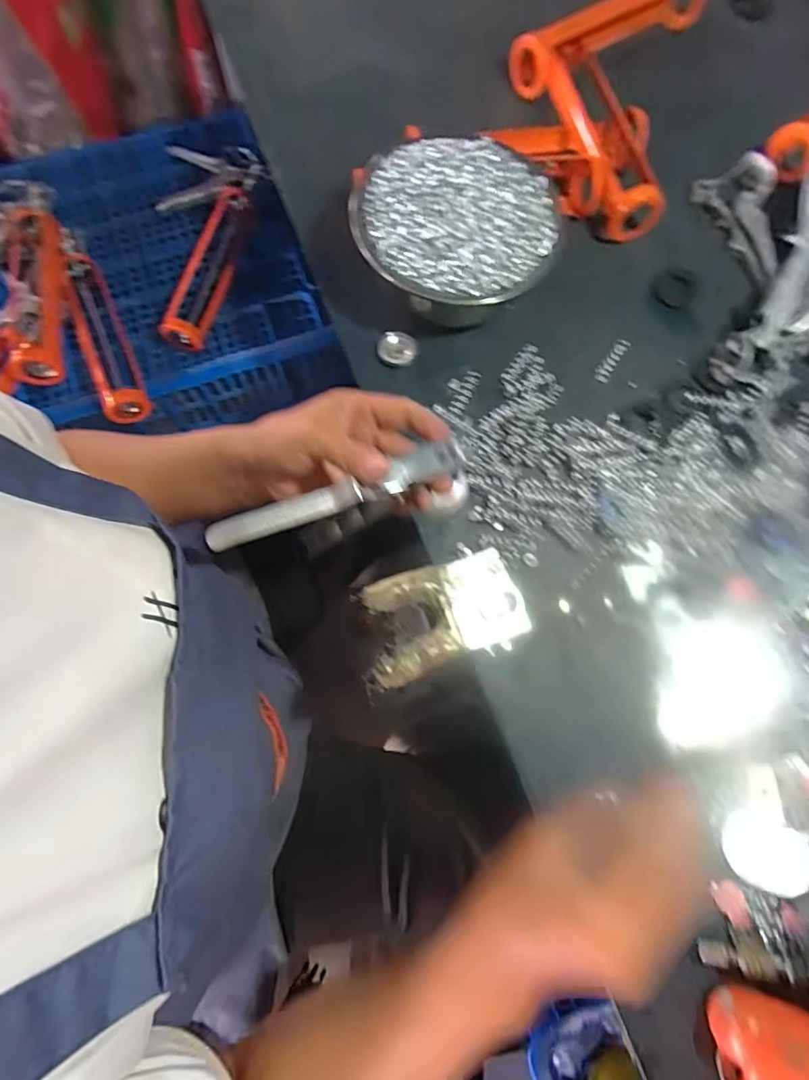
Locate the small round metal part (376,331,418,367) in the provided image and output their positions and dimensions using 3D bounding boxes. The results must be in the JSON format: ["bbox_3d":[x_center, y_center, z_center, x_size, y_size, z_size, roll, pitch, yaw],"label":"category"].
[{"bbox_3d":[-0.007,-0.186,0.501,0.037,0.007,0.035,0,74,-1],"label":"small round metal part"}]

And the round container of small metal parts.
[{"bbox_3d":[0.045,-0.280,0.493,0.179,0.082,0.174,0,74,-1],"label":"round container of small metal parts"}]

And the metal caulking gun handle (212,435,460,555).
[{"bbox_3d":[-0.041,-0.027,0.321,0.160,0.020,0.021,-20,76,-8],"label":"metal caulking gun handle"}]

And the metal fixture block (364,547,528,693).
[{"bbox_3d":[0.034,0.060,0.424,0.124,0.032,0.081,-17,75,-6],"label":"metal fixture block"}]

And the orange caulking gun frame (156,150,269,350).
[{"bbox_3d":[-0.315,-0.438,0.749,0.164,0.053,0.338,12,74,2],"label":"orange caulking gun frame"}]

